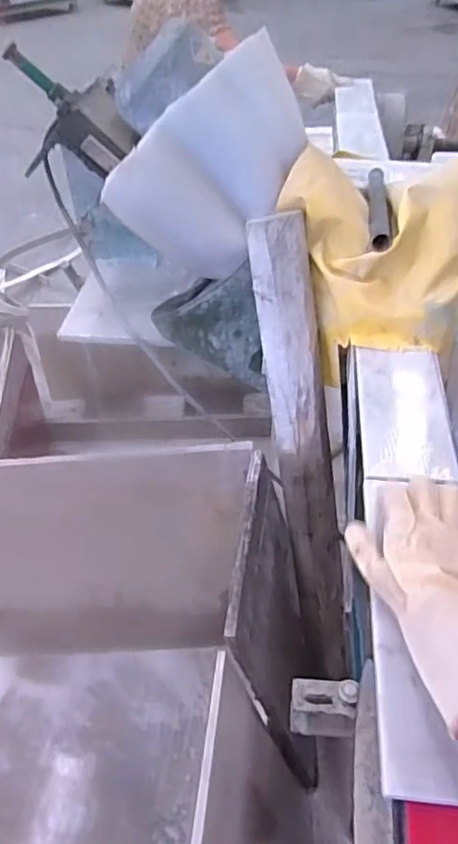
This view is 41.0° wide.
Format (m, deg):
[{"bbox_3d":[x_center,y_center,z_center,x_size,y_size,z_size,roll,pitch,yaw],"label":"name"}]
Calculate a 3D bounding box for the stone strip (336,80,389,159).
[{"bbox_3d":[0.314,-0.733,1.477,0.104,0.028,0.527,6,45,4],"label":"stone strip"}]

